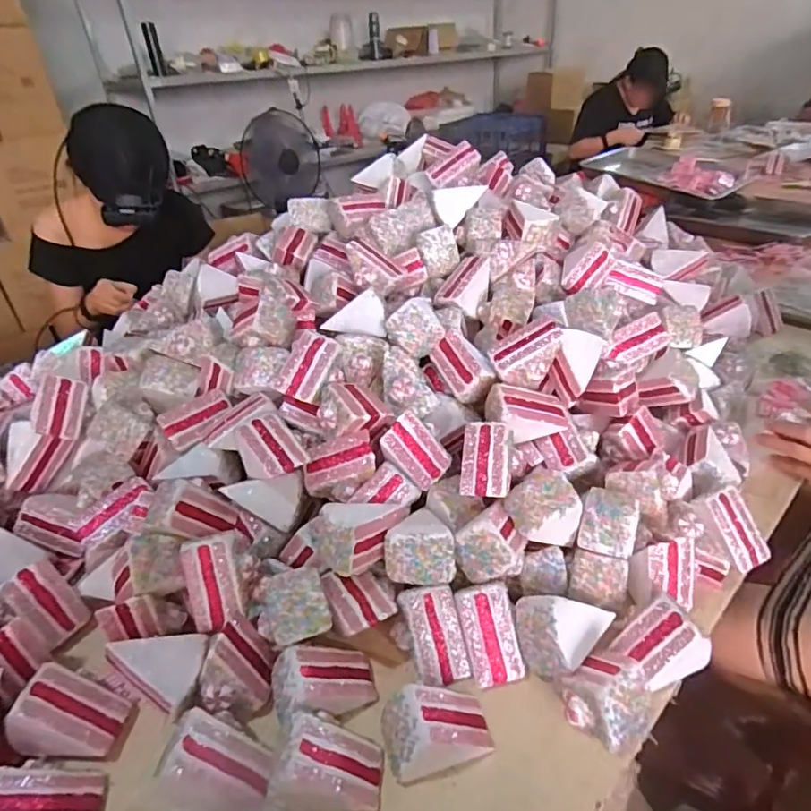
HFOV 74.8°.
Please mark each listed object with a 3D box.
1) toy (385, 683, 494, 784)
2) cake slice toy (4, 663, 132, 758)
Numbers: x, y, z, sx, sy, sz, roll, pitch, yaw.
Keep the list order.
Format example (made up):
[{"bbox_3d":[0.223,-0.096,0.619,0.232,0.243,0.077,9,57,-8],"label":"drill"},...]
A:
[{"bbox_3d":[0.028,0.274,0.450,0.091,0.064,0.056,-12,35,-11],"label":"toy"},{"bbox_3d":[-0.296,0.273,0.469,0.074,0.058,0.063,1,34,7],"label":"cake slice toy"}]

